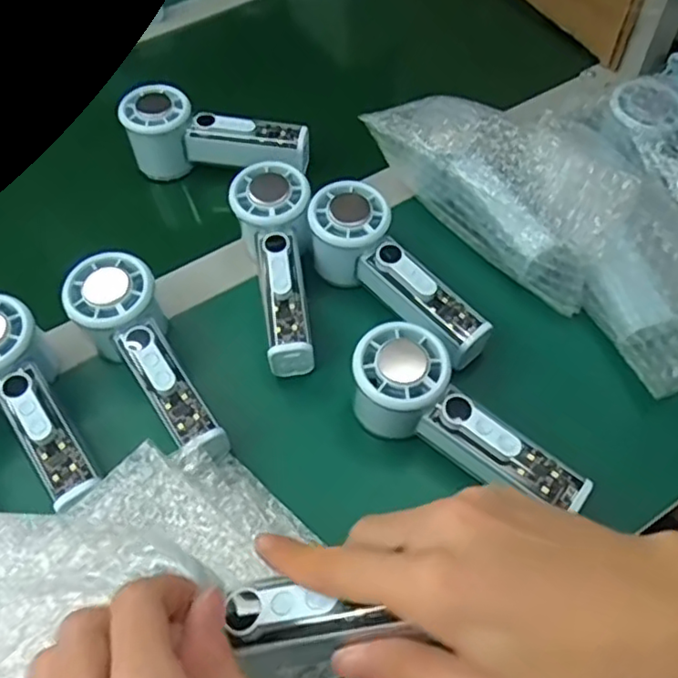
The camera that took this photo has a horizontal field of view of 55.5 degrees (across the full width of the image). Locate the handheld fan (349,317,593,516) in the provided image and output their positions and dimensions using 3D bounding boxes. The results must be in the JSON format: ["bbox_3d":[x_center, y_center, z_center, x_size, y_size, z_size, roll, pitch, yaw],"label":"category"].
[{"bbox_3d":[0.071,0.057,0.393,0.153,0.056,0.063,36,64,9],"label":"handheld fan"}]

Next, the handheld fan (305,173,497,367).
[{"bbox_3d":[0.038,-0.044,0.446,0.055,0.053,0.153,-34,61,-19],"label":"handheld fan"}]

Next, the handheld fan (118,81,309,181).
[{"bbox_3d":[-0.101,-0.168,0.540,0.150,0.056,0.045,9,57,8],"label":"handheld fan"}]

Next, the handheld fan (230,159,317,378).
[{"bbox_3d":[-0.042,-0.052,0.460,0.052,0.047,0.155,-8,71,-3],"label":"handheld fan"}]

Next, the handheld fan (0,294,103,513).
[{"bbox_3d":[-0.189,0.038,0.402,0.053,0.055,0.146,-37,62,-20],"label":"handheld fan"}]

